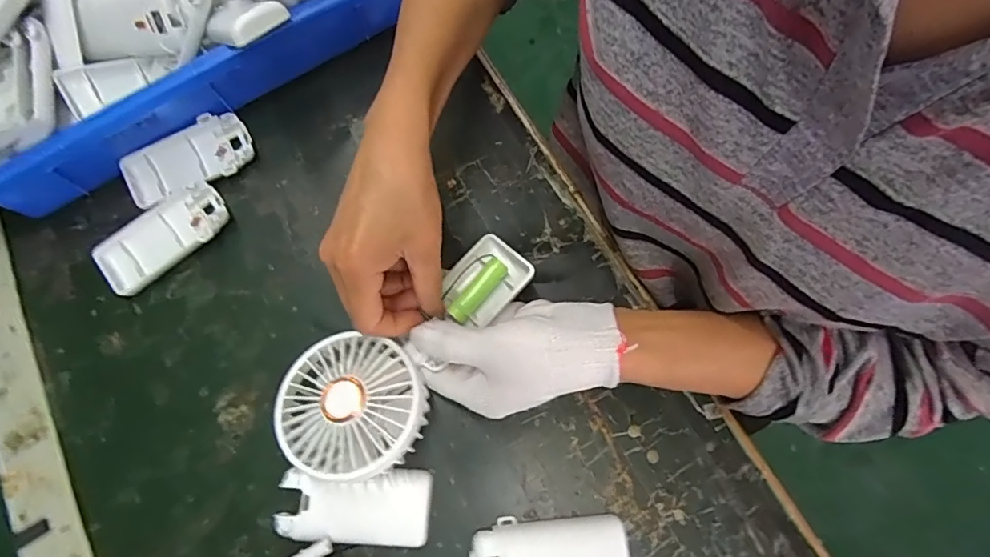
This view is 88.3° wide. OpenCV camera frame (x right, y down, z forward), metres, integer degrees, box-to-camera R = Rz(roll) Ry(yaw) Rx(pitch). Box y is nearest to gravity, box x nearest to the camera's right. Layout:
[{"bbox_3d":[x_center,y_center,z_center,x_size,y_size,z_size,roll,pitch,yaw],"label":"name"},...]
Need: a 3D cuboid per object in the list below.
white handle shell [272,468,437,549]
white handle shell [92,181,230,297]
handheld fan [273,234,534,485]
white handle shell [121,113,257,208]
[{"bbox_3d":[-0.087,0.141,0.319,0.091,0.019,0.043,3,74,3],"label":"white handle shell"},{"bbox_3d":[-0.243,-0.029,0.376,0.098,0.014,0.048,-38,76,-8],"label":"white handle shell"},{"bbox_3d":[-0.051,0.046,0.324,0.087,0.037,0.181,44,71,13],"label":"handheld fan"},{"bbox_3d":[-0.235,-0.091,0.393,0.095,0.016,0.048,-28,75,-6],"label":"white handle shell"}]

